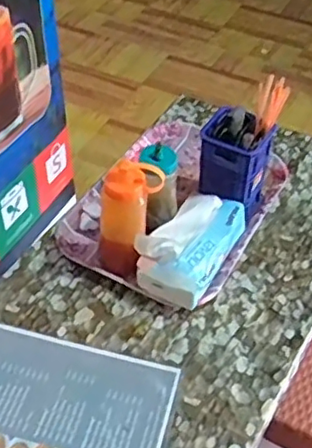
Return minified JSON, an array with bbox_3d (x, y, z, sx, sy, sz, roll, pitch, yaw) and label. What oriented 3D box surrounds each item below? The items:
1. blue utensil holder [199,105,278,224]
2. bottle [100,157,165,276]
[{"bbox_3d":[0.132,-0.092,1.061,0.104,0.182,0.084,21,49,18],"label":"blue utensil holder"},{"bbox_3d":[-0.041,-0.002,0.951,0.069,0.199,0.079,31,53,25],"label":"bottle"}]

